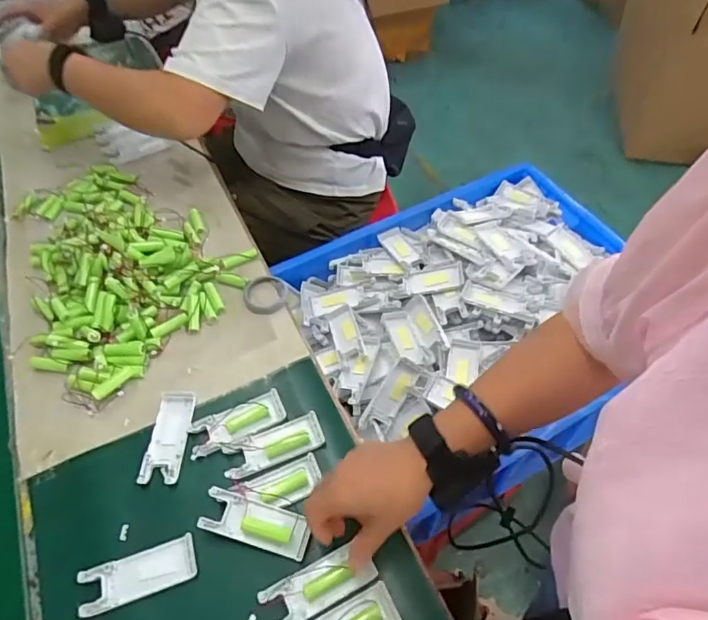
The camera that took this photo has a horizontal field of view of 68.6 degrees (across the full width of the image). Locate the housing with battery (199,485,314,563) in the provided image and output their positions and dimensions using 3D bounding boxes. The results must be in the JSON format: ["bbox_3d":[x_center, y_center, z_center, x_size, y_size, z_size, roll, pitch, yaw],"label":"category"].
[{"bbox_3d":[-0.095,0.208,0.509,0.103,0.022,0.040,12,54,11],"label":"housing with battery"}]

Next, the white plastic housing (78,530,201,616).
[{"bbox_3d":[-0.204,0.251,0.494,0.105,0.007,0.042,-17,54,-11],"label":"white plastic housing"}]

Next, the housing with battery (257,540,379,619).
[{"bbox_3d":[-0.033,0.251,0.476,0.104,0.012,0.042,-21,55,-12],"label":"housing with battery"}]

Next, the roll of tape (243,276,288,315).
[{"bbox_3d":[-0.118,-0.021,0.694,0.061,0.013,0.060,-1,53,1],"label":"roll of tape"}]

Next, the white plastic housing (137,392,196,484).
[{"bbox_3d":[-0.205,0.139,0.573,0.042,0.006,0.103,0,53,2],"label":"white plastic housing"}]

